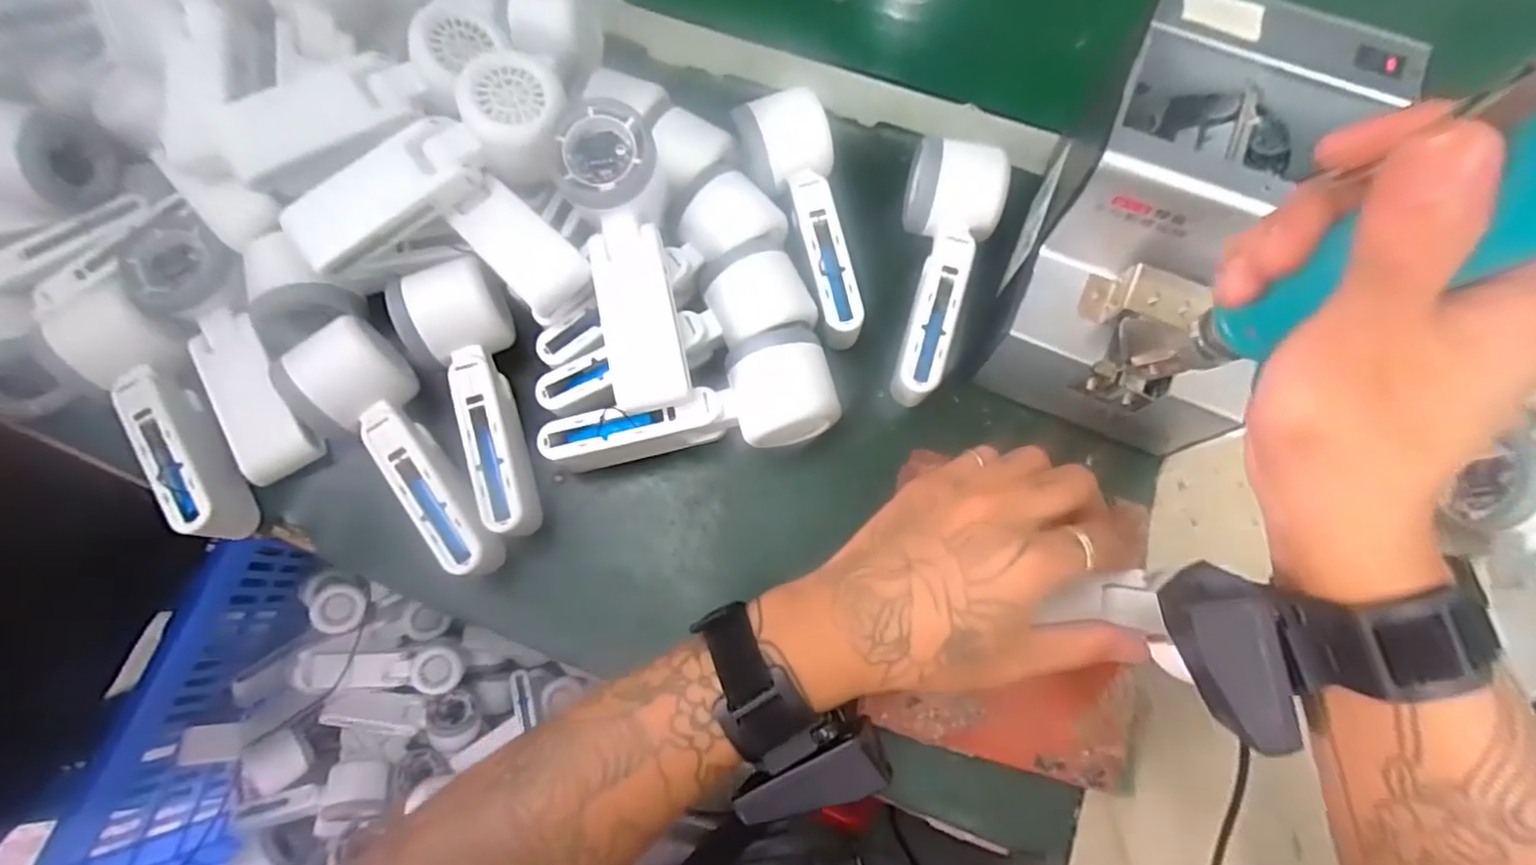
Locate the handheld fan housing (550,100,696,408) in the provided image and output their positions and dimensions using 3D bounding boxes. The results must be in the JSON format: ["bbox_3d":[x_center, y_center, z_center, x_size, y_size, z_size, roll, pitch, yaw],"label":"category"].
[{"bbox_3d":[-0.079,-0.096,0.368,0.055,0.049,0.162,-10,92,-3],"label":"handheld fan housing"}]

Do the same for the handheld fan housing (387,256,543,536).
[{"bbox_3d":[-0.170,-0.023,0.376,0.053,0.052,0.171,-18,74,-5],"label":"handheld fan housing"}]

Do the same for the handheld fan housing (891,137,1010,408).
[{"bbox_3d":[0.110,-0.099,0.392,0.057,0.038,0.162,7,74,2],"label":"handheld fan housing"}]

